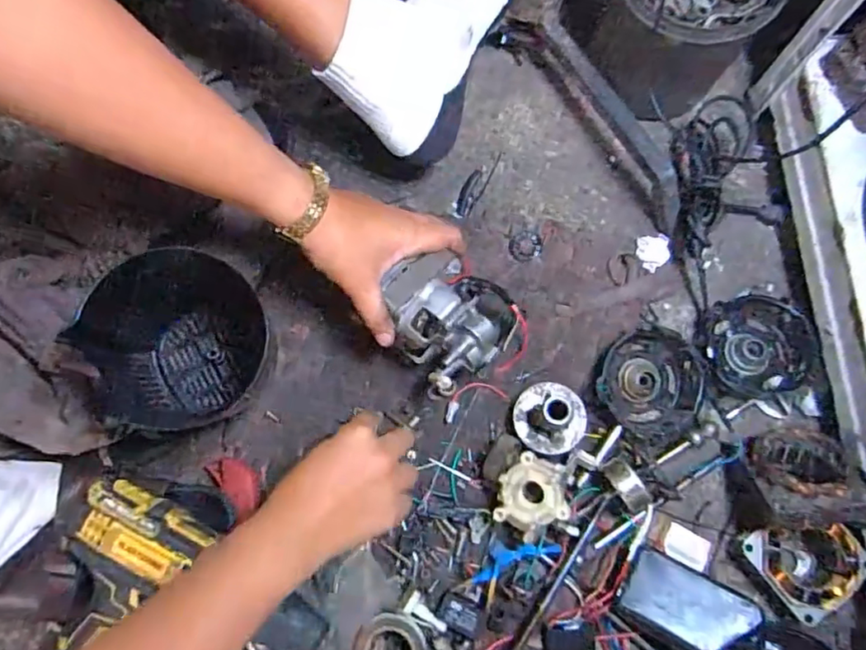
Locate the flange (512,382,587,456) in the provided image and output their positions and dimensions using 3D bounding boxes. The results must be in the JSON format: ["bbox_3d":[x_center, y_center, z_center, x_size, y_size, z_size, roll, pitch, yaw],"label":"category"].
[{"bbox_3d":[0.096,0.073,0.480,0.057,0.054,0.057,0,76,0],"label":"flange"}]

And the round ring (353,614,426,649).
[{"bbox_3d":[-0.032,0.248,0.448,0.052,0.023,0.053,0,76,0],"label":"round ring"}]

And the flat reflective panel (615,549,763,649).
[{"bbox_3d":[0.188,0.209,0.442,0.090,0.011,0.052,22,63,22],"label":"flat reflective panel"}]

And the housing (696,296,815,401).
[{"bbox_3d":[0.279,0.019,0.514,0.084,0.022,0.085,0,76,0],"label":"housing"}]

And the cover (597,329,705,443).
[{"bbox_3d":[0.183,0.049,0.498,0.087,0.030,0.087,0,76,0],"label":"cover"}]

